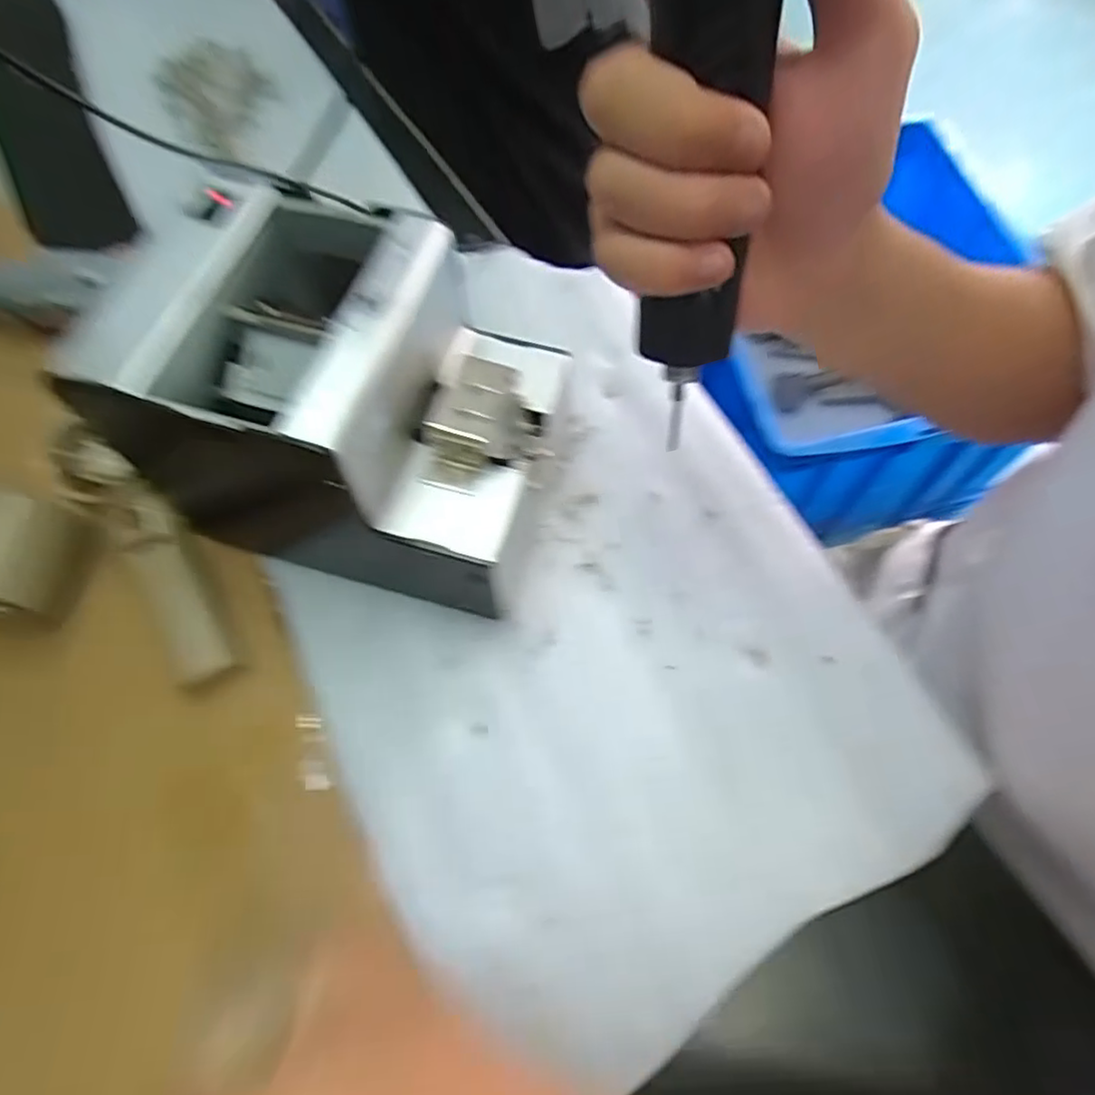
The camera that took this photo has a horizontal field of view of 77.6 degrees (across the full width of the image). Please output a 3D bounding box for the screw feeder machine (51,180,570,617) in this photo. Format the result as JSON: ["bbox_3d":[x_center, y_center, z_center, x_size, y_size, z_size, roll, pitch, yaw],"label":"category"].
[{"bbox_3d":[-0.088,-0.066,0.335,0.172,0.139,0.124,14,65,7],"label":"screw feeder machine"}]

